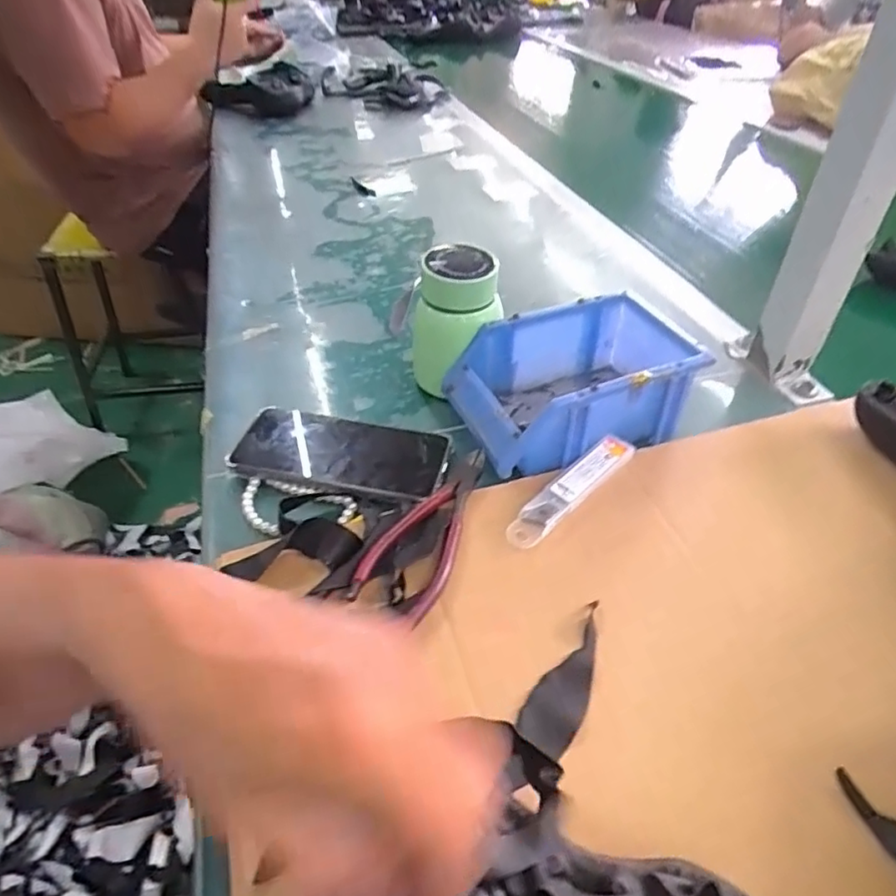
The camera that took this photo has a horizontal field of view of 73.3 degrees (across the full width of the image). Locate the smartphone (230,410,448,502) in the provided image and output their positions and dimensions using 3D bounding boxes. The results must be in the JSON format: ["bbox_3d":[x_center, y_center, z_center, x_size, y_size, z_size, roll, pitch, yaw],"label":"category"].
[{"bbox_3d":[-0.082,0.003,0.464,0.159,0.011,0.078,5,43,6],"label":"smartphone"}]

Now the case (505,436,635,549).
[{"bbox_3d":[0.088,0.028,0.427,0.126,0.010,0.025,-34,52,-31],"label":"case"}]

